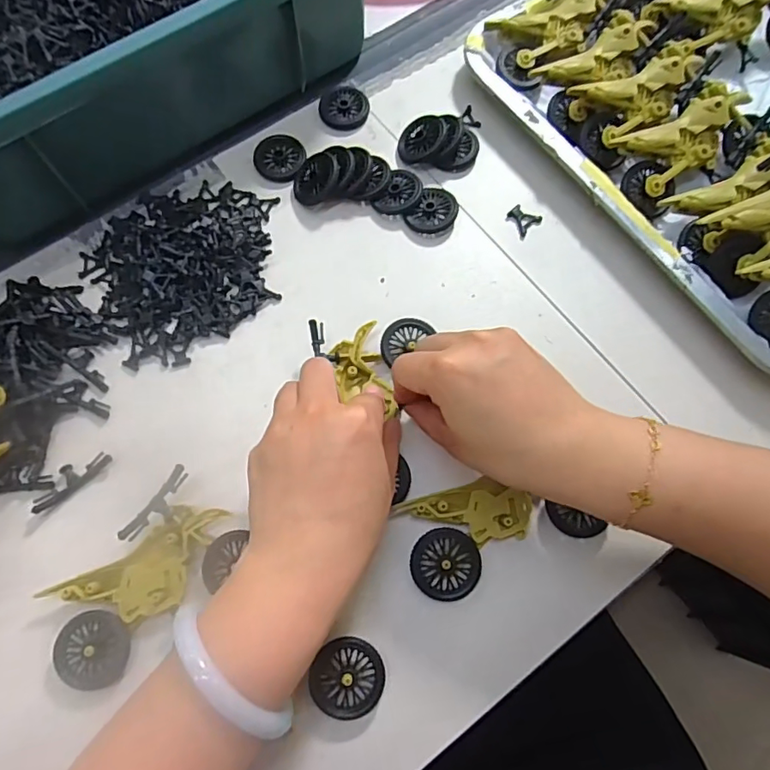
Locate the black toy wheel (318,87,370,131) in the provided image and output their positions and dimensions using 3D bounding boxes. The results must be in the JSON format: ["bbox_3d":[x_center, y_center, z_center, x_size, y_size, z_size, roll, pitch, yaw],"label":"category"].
[{"bbox_3d":[-0.031,-0.212,0.408,0.037,0.007,0.037,0,71,1],"label":"black toy wheel"}]

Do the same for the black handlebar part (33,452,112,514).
[{"bbox_3d":[-0.184,0.054,0.313,0.047,0.007,0.017,-34,73,-10],"label":"black handlebar part"}]

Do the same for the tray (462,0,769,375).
[{"bbox_3d":[0.249,-0.194,0.373,0.256,0.052,0.352,-33,73,-10],"label":"tray"}]

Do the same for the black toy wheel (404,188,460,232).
[{"bbox_3d":[0.034,-0.120,0.373,0.030,0.008,0.035,36,75,12],"label":"black toy wheel"}]

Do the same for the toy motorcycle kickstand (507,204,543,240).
[{"bbox_3d":[0.097,-0.117,0.377,0.020,0.004,0.021,-41,76,-10],"label":"toy motorcycle kickstand"}]

